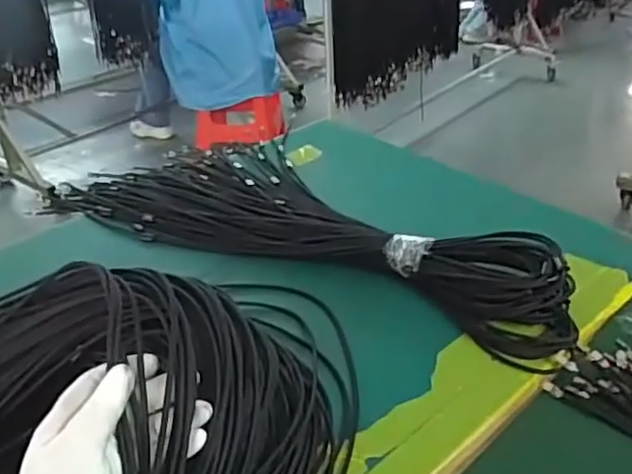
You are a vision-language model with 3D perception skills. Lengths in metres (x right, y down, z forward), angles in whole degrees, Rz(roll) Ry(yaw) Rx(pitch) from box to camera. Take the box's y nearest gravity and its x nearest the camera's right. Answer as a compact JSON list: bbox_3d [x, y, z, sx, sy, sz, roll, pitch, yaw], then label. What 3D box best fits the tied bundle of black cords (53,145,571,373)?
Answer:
[{"bbox_3d":[-0.025,-0.042,0.835,0.716,0.065,0.276,16,36,26],"label":"tied bundle of black cords"}]

